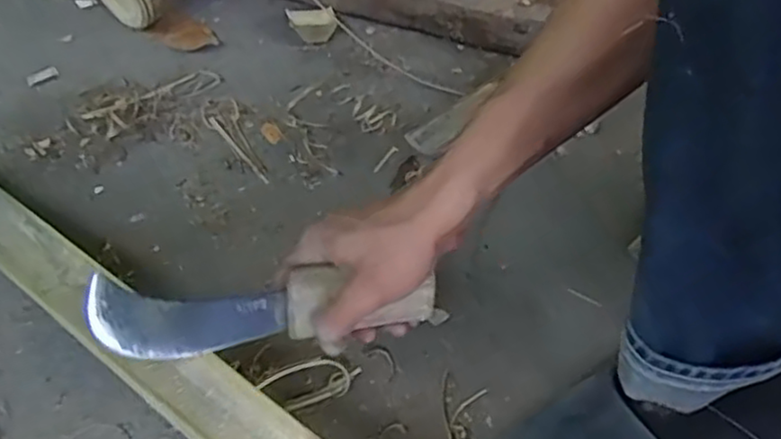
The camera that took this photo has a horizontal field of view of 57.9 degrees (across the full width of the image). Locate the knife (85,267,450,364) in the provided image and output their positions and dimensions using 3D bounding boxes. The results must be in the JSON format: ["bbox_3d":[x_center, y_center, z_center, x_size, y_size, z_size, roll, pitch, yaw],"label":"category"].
[{"bbox_3d":[-0.081,0.061,0.465,0.226,0.036,0.046,-4,55,-5],"label":"knife"}]

